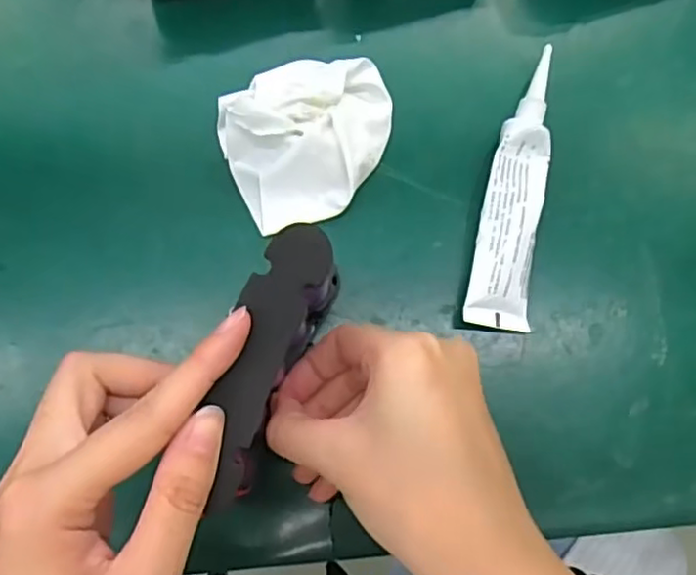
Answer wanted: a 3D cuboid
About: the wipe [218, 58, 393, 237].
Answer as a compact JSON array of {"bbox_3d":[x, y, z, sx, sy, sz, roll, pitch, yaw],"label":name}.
[{"bbox_3d":[-0.018,-0.076,0.342,0.090,0.034,0.073,-19,83,-5],"label":"wipe"}]

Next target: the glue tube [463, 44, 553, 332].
[{"bbox_3d":[0.089,-0.051,0.346,0.034,0.023,0.148,12,82,-1],"label":"glue tube"}]

